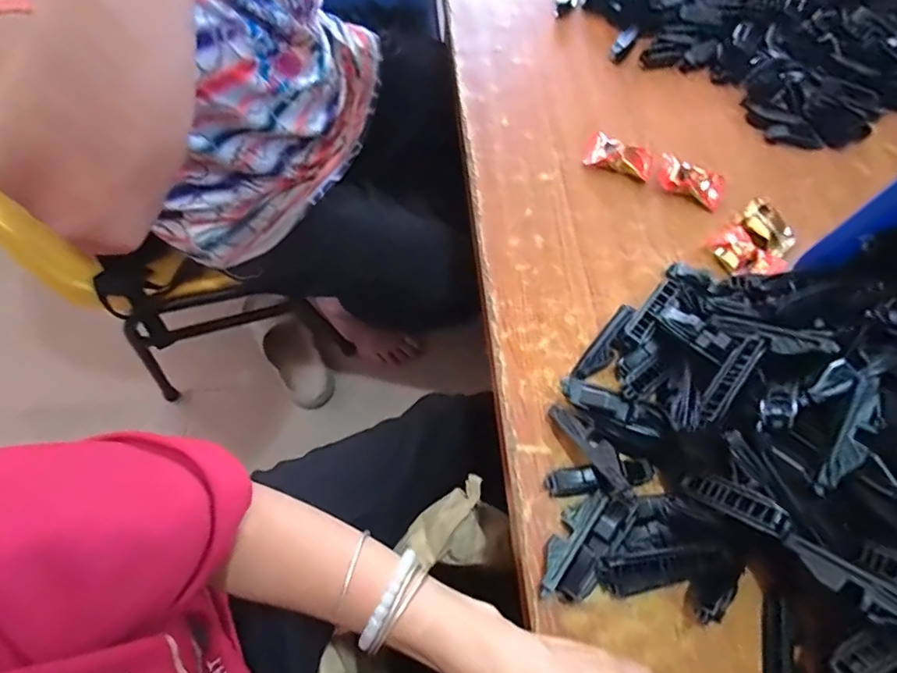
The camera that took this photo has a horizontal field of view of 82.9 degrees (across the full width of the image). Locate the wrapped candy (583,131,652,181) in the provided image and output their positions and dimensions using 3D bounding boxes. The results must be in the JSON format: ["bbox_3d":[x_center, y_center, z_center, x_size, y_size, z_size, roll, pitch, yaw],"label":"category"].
[{"bbox_3d":[0.166,-0.176,0.492,0.065,0.020,0.039,16,67,4],"label":"wrapped candy"}]

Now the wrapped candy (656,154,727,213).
[{"bbox_3d":[0.232,-0.149,0.483,0.062,0.022,0.040,28,68,9],"label":"wrapped candy"}]

